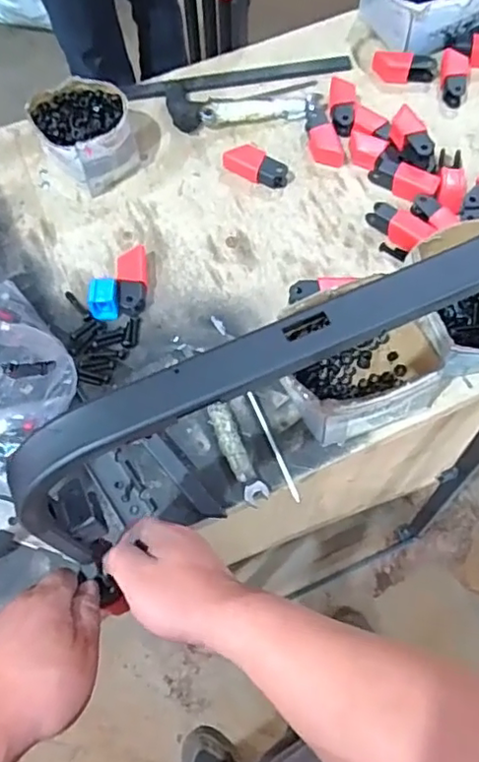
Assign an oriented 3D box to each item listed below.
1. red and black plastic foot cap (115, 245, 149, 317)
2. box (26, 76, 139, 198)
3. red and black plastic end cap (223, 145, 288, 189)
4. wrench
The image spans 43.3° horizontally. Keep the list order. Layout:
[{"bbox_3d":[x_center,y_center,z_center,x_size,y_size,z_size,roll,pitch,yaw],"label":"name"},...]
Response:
[{"bbox_3d":[-0.129,-0.123,0.732,0.034,0.026,0.082,-4,67,0],"label":"red and black plastic foot cap"},{"bbox_3d":[-0.201,-0.325,0.794,0.114,0.076,0.135,-40,72,-14],"label":"box"},{"bbox_3d":[0.022,-0.286,0.807,0.084,0.032,0.037,31,72,14],"label":"red and black plastic end cap"},{"bbox_3d":[-0.002,0.077,0.654,0.027,0.018,0.116,-23,68,-8],"label":"wrench"}]

